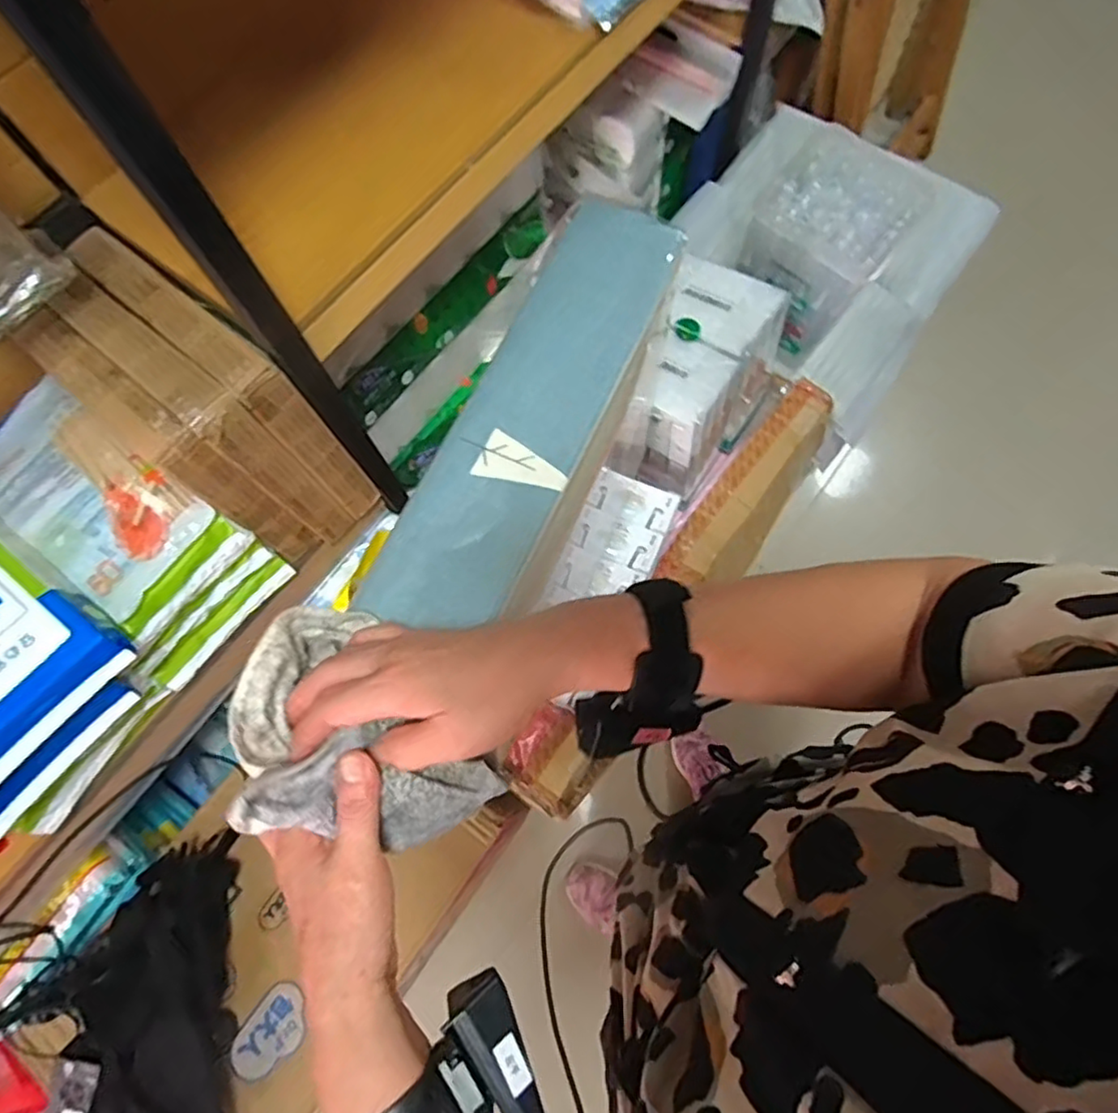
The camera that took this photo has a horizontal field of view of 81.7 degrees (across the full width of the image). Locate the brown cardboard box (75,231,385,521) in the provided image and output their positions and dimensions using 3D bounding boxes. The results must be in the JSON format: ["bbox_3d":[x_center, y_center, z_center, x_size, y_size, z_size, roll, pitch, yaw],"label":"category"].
[{"bbox_3d":[-0.371,-0.201,0.748,0.293,0.281,0.048,38,78,12],"label":"brown cardboard box"}]

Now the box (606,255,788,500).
[{"bbox_3d":[0.182,-0.225,0.841,0.134,0.174,0.226,24,75,9],"label":"box"}]

